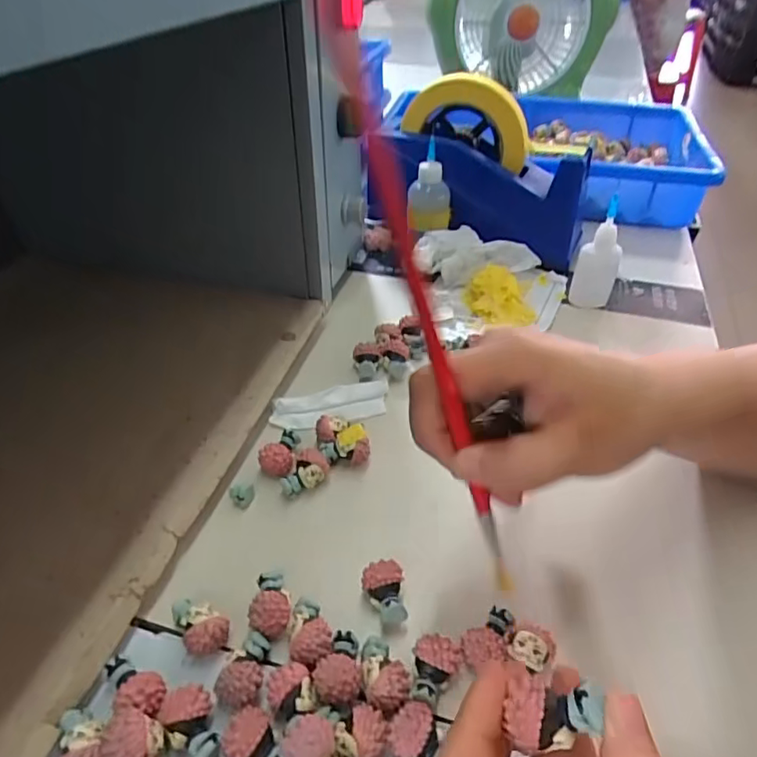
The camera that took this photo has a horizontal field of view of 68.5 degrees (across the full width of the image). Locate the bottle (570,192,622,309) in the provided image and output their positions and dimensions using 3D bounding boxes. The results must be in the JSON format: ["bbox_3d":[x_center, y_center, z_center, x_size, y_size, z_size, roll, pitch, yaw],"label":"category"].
[{"bbox_3d":[0.176,-0.092,0.442,0.030,0.085,0.030,24,44,21],"label":"bottle"}]

